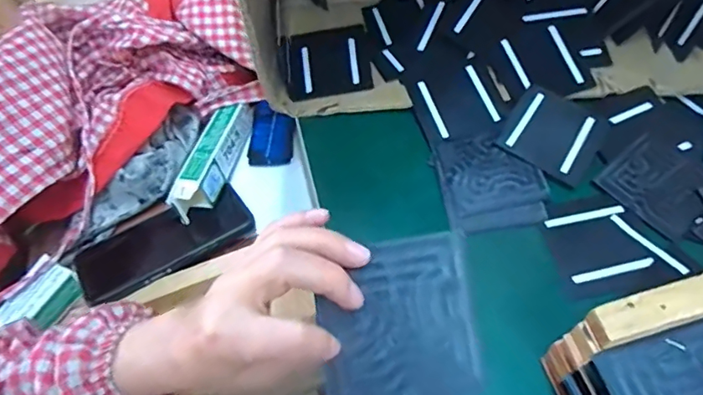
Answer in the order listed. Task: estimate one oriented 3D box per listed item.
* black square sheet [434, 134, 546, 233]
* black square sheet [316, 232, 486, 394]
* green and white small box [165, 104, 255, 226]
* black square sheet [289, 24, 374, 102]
[{"bbox_3d":[0.118,-0.015,0.429,0.083,0.004,0.087,-10,63,3],"label":"black square sheet"},{"bbox_3d":[0.023,0.063,0.251,0.077,0.004,0.079,-8,83,3],"label":"black square sheet"},{"bbox_3d":[-0.142,-0.045,0.529,0.033,0.040,0.157,10,58,10],"label":"green and white small box"},{"bbox_3d":[-0.023,-0.140,0.511,0.082,0.010,0.092,-9,57,2],"label":"black square sheet"}]

